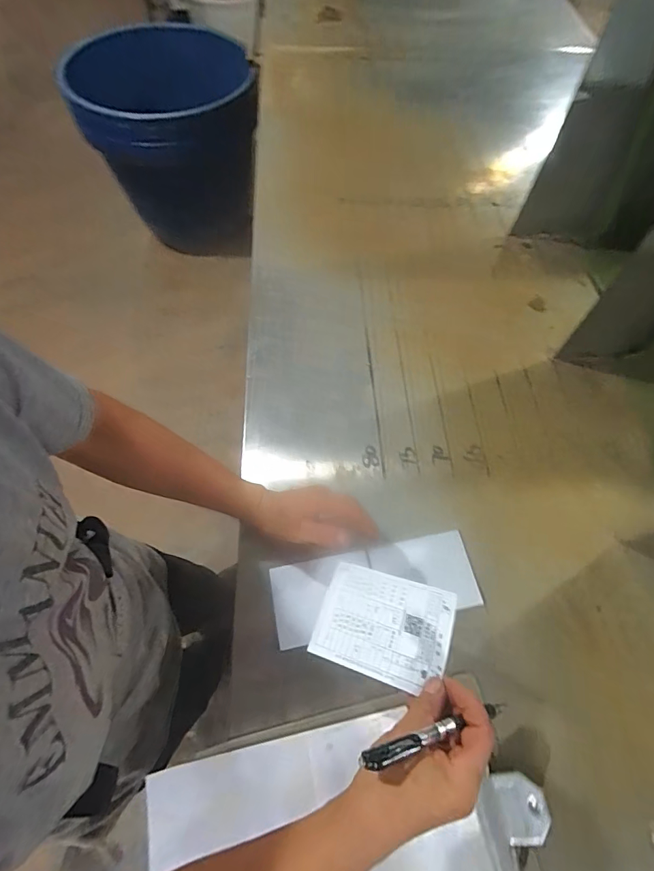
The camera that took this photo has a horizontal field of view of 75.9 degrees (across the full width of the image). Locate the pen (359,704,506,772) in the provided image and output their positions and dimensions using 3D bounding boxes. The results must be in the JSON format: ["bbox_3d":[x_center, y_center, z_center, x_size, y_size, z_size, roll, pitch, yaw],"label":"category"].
[{"bbox_3d":[0.084,0.226,0.318,0.127,0.017,0.009,-2,66,-25],"label":"pen"}]

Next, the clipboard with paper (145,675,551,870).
[{"bbox_3d":[0.020,0.407,0.399,0.365,0.030,0.225,-13,69,-4],"label":"clipboard with paper"}]

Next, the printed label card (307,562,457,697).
[{"bbox_3d":[0.052,0.179,0.399,0.123,0.012,0.090,10,61,23],"label":"printed label card"}]

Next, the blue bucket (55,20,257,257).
[{"bbox_3d":[-0.543,-1.064,1.573,0.566,0.537,0.634,-4,64,-3],"label":"blue bucket"}]

